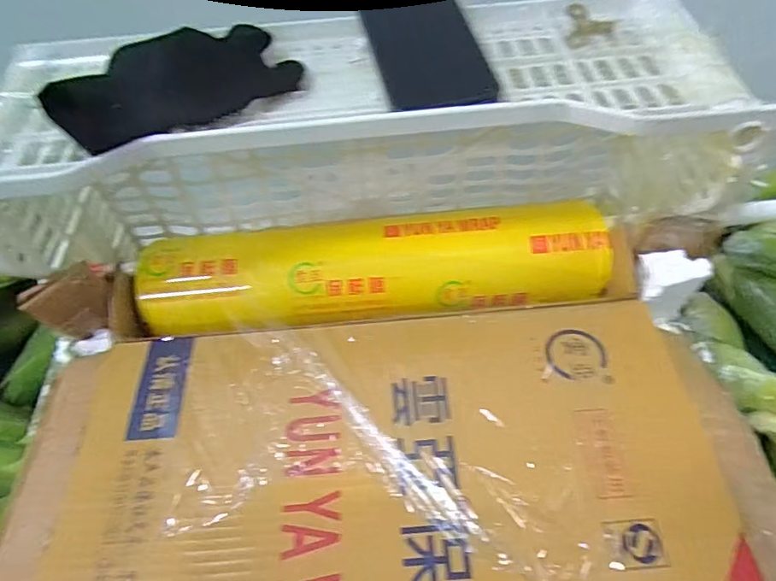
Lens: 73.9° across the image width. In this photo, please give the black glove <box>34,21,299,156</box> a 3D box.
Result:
[{"bbox_3d":[-0.142,-0.142,0.348,0.154,0.032,0.065,-24,55,-13],"label":"black glove"}]

